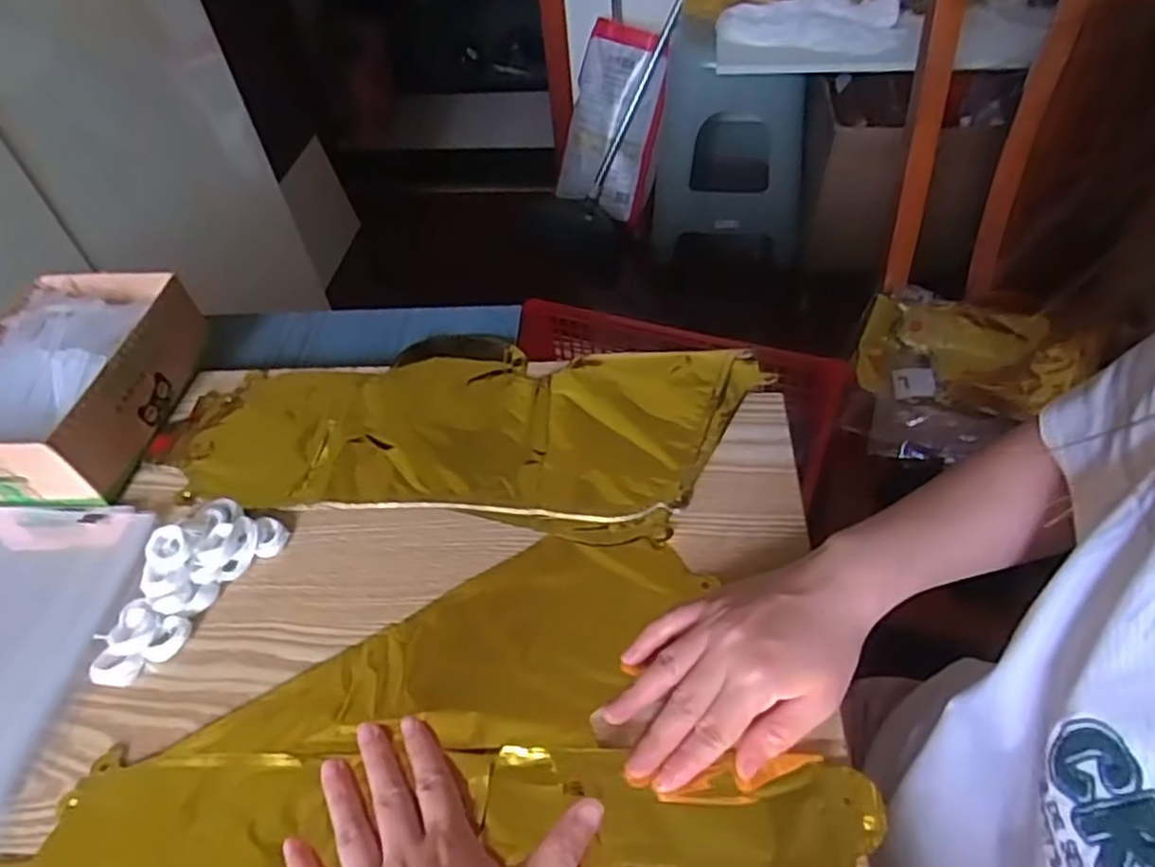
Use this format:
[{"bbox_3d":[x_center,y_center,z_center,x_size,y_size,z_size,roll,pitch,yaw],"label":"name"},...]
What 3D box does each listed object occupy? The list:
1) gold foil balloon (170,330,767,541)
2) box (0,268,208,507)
[{"bbox_3d":[-0.088,-0.015,0.531,0.408,0.011,0.181,4,50,9],"label":"gold foil balloon"},{"bbox_3d":[-0.377,-0.039,0.541,0.132,0.068,0.190,3,49,9],"label":"box"}]

